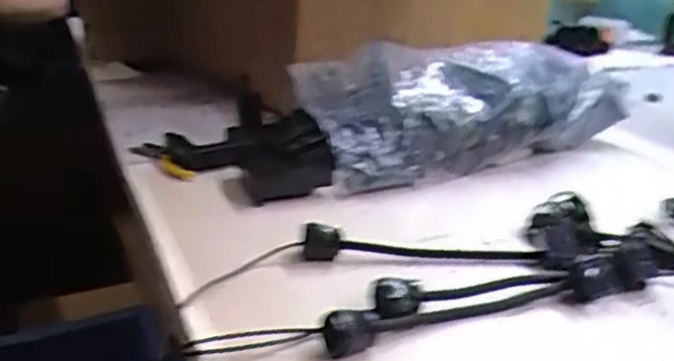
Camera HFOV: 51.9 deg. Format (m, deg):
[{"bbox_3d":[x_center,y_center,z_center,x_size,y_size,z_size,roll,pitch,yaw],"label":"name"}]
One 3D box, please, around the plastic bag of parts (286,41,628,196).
[{"bbox_3d":[0.142,-0.087,0.788,0.363,0.094,0.169,-10,25,-22],"label":"plastic bag of parts"}]

